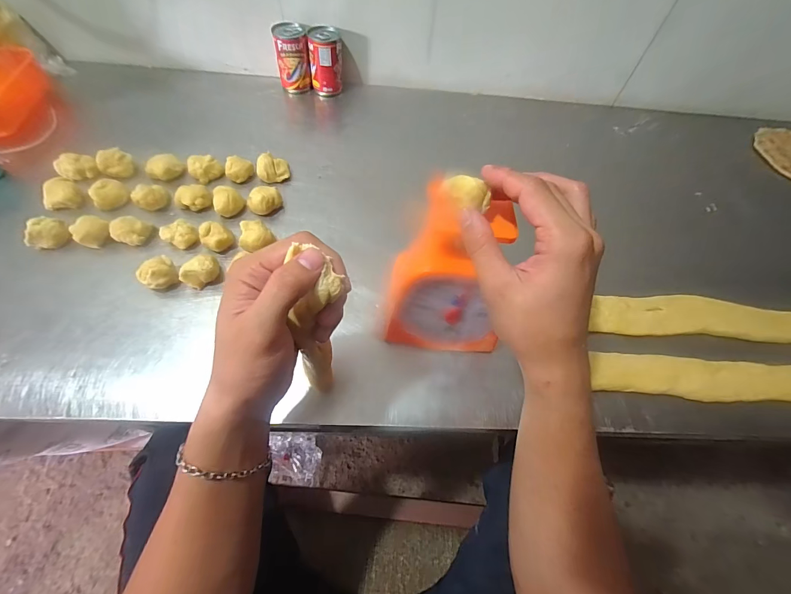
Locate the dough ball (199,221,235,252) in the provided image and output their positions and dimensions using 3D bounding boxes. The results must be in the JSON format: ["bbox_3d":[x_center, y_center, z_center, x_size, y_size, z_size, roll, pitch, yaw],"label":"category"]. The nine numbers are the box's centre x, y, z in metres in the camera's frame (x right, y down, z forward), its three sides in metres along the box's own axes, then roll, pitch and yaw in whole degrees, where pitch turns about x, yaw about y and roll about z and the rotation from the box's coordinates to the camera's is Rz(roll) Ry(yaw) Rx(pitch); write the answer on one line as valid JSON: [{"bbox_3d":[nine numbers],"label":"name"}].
[{"bbox_3d":[-0.221,-0.074,0.427,0.034,0.030,0.034,2,61,-3],"label":"dough ball"}]

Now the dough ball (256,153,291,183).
[{"bbox_3d":[-0.176,-0.184,0.494,0.044,0.032,0.031,-18,64,-14],"label":"dough ball"}]

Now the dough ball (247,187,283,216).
[{"bbox_3d":[-0.177,-0.129,0.465,0.043,0.029,0.032,-38,70,-22],"label":"dough ball"}]

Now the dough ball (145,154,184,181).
[{"bbox_3d":[-0.320,-0.177,0.478,0.026,0.029,0.040,32,64,13],"label":"dough ball"}]

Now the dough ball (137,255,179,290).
[{"bbox_3d":[-0.272,-0.026,0.397,0.030,0.027,0.036,41,66,17],"label":"dough ball"}]

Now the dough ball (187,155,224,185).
[{"bbox_3d":[-0.271,-0.182,0.487,0.039,0.027,0.038,2,61,-3],"label":"dough ball"}]

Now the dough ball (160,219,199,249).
[{"bbox_3d":[-0.269,-0.077,0.430,0.030,0.025,0.036,40,66,17],"label":"dough ball"}]

